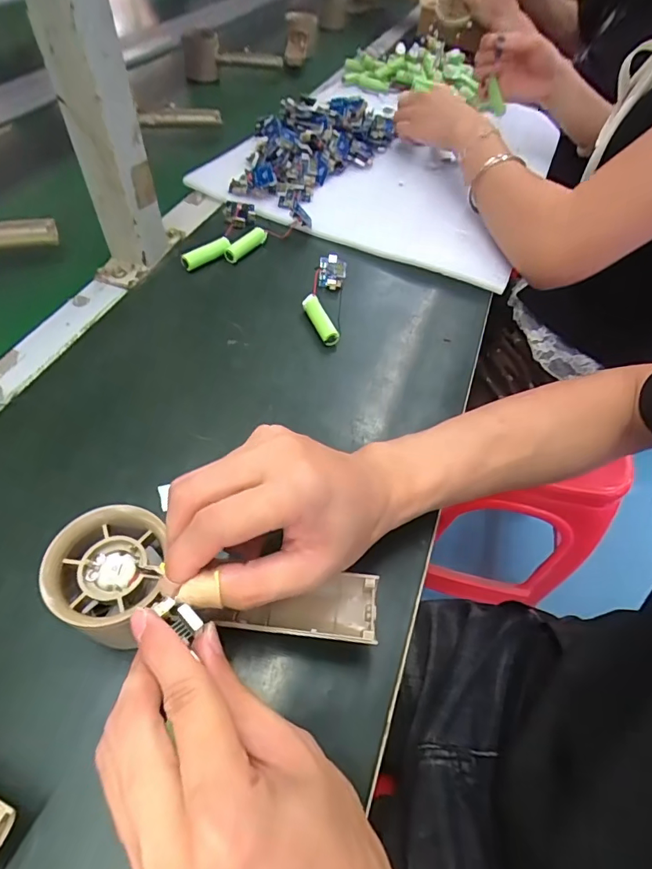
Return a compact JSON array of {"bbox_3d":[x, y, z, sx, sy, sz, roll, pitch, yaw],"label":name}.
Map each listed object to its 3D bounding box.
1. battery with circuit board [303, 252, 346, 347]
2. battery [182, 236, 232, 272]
[{"bbox_3d":[-0.001,-0.121,0.411,0.032,0.027,0.100,8,53,-2],"label":"battery with circuit board"},{"bbox_3d":[-0.111,-0.169,0.429,0.048,0.014,0.011,-33,61,-14],"label":"battery"}]

